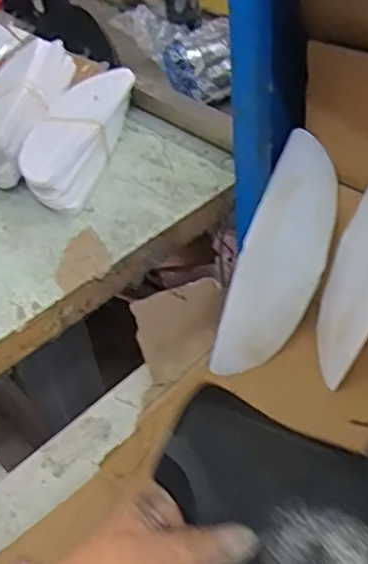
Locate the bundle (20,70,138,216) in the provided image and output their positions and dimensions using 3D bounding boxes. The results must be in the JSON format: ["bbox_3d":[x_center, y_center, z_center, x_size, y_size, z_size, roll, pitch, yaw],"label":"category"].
[{"bbox_3d":[-0.125,-0.170,0.738,0.078,0.061,0.227,6,46,13],"label":"bundle"}]

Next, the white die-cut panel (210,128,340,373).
[{"bbox_3d":[0.086,-0.015,0.560,0.075,0.214,0.007,19,10,-9],"label":"white die-cut panel"}]

